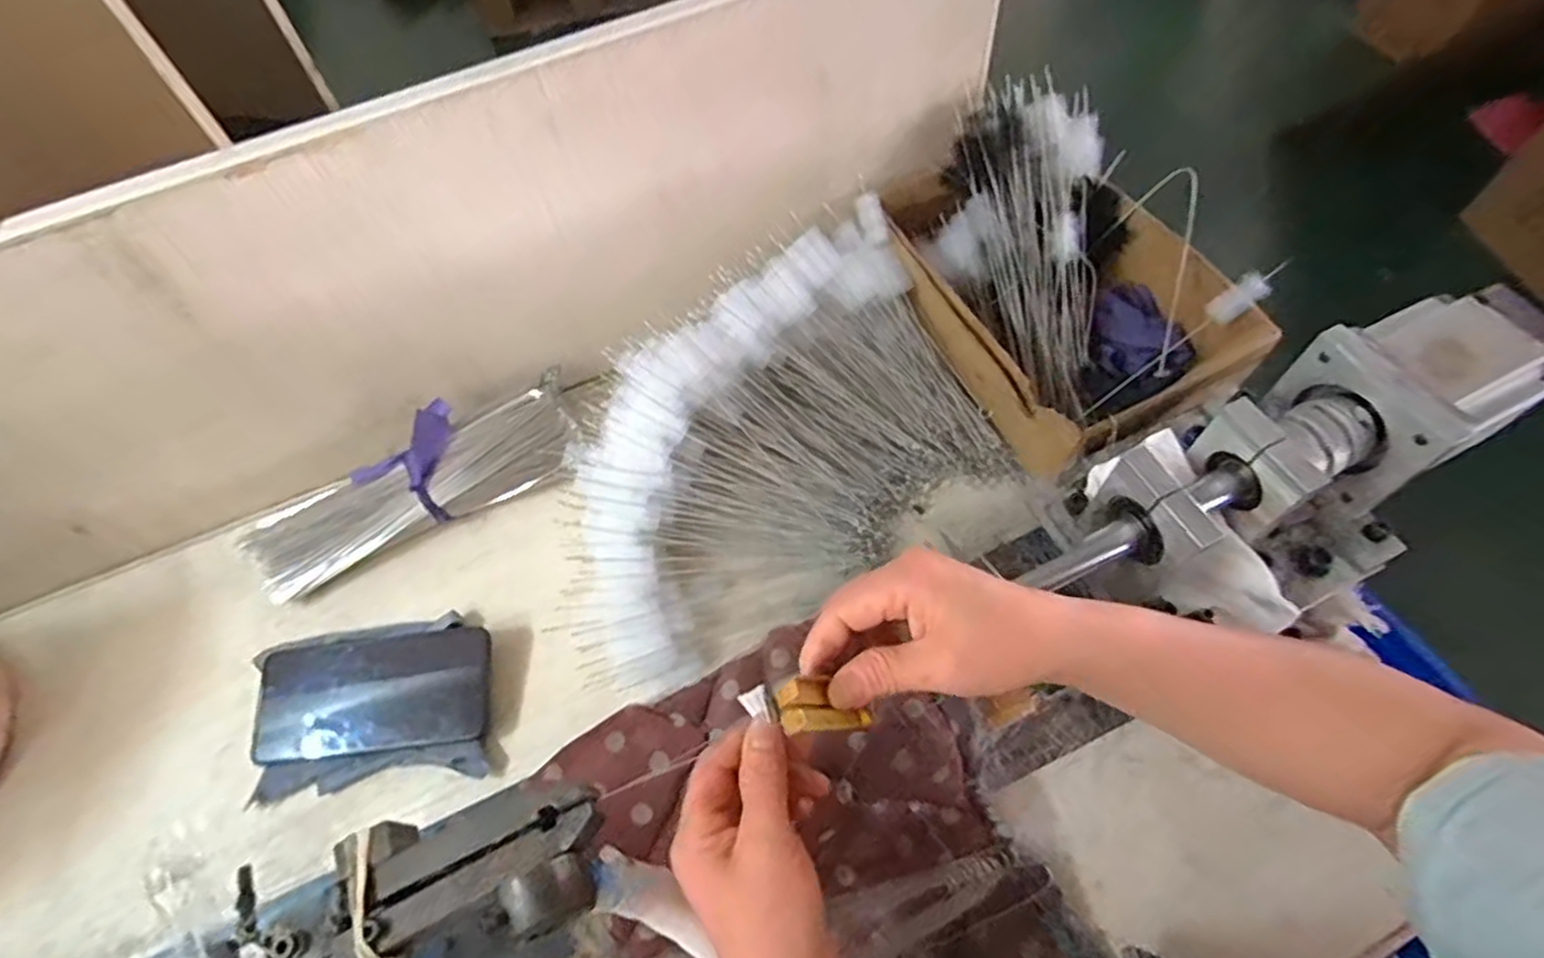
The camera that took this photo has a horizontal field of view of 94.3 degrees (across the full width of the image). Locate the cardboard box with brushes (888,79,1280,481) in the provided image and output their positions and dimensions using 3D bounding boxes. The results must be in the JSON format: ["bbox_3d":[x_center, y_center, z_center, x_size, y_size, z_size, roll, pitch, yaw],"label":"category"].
[{"bbox_3d":[0.227,-0.166,0.571,0.199,0.107,0.293,-23,61,-11],"label":"cardboard box with brushes"}]

